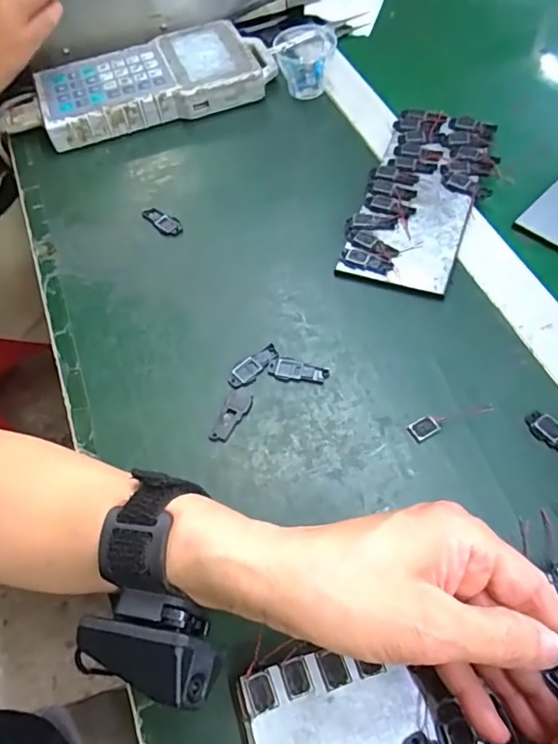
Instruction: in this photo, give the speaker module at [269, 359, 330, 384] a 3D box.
[{"bbox_3d":[0.014,-0.002,0.367,0.040,0.004,0.014,8,60,10],"label":"speaker module"}]

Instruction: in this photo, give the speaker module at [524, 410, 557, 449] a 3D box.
[{"bbox_3d":[0.168,0.040,0.328,0.015,0.004,0.040,-34,63,-15],"label":"speaker module"}]

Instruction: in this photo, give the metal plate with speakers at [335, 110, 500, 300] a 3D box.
[{"bbox_3d":[0.116,-0.142,0.439,0.088,0.012,0.190,18,62,15],"label":"metal plate with speakers"}]

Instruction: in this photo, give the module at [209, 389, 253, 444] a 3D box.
[{"bbox_3d":[-0.030,0.029,0.351,0.016,0.004,0.039,17,62,14],"label":"module"}]

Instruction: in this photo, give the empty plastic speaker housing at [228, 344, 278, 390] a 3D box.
[{"bbox_3d":[-0.017,-0.004,0.370,0.040,0.004,0.015,-34,63,-15],"label":"empty plastic speaker housing"}]

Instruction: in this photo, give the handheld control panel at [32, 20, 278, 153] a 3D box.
[{"bbox_3d":[-0.117,-0.283,0.530,0.224,0.037,0.103,-20,60,-7],"label":"handheld control panel"}]

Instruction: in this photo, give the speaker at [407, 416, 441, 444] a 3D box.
[{"bbox_3d":[0.090,0.035,0.338,0.018,0.004,0.013,-27,61,-11],"label":"speaker"}]

